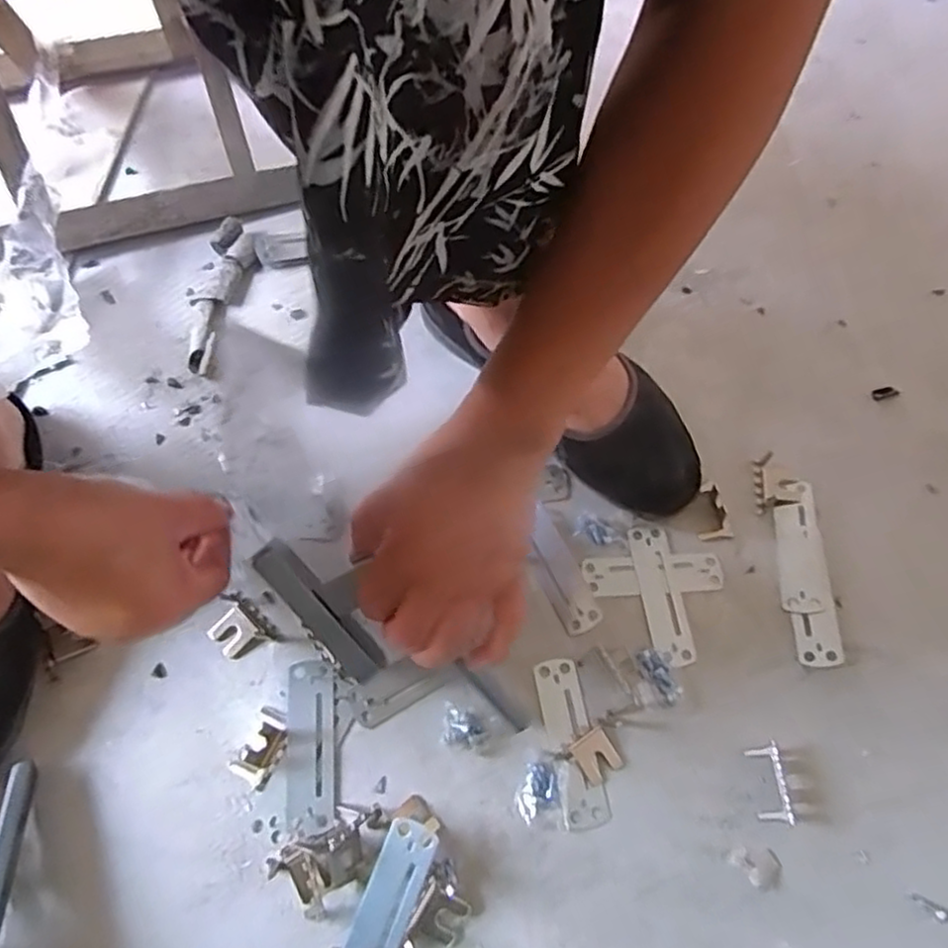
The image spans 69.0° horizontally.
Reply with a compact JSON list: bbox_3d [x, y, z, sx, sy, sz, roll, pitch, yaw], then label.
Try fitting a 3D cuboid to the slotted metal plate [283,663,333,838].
[{"bbox_3d":[-0.098,0.161,0.412,0.028,0.004,0.094,-4,65,-5],"label":"slotted metal plate"}]

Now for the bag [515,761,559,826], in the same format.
[{"bbox_3d":[0.038,0.187,0.404,0.023,0.004,0.034,23,65,8],"label":"bag"}]

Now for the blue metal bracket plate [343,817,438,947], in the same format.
[{"bbox_3d":[-0.045,0.224,0.368,0.026,0.005,0.075,21,81,7],"label":"blue metal bracket plate"}]

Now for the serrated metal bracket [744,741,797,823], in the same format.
[{"bbox_3d":[0.173,0.181,0.404,0.015,0.018,0.043,-4,64,-5],"label":"serrated metal bracket"}]

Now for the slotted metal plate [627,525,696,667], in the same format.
[{"bbox_3d":[0.125,0.080,0.462,0.027,0.004,0.093,-6,64,-5],"label":"slotted metal plate"}]

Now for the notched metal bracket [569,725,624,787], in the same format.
[{"bbox_3d":[0.073,0.169,0.413,0.024,0.004,0.027,-29,68,-15],"label":"notched metal bracket"}]

